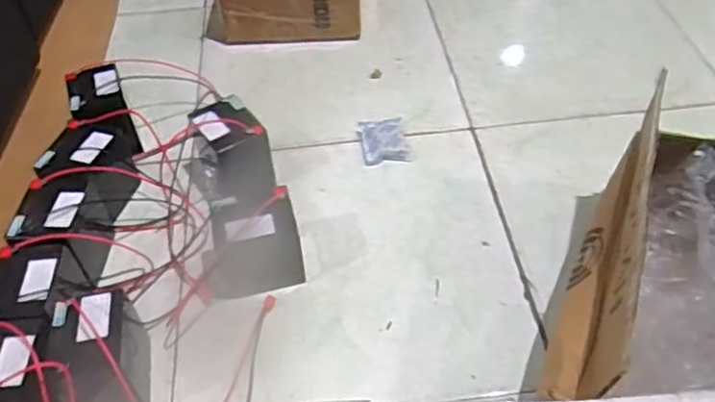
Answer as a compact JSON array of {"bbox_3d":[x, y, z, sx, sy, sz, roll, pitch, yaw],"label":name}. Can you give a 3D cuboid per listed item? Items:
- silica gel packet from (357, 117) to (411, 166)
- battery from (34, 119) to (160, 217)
[{"bbox_3d":[0.036,-0.085,0.908,0.063,0.017,0.079,-9,50,-5],"label":"silica gel packet"},{"bbox_3d":[-0.340,-0.029,0.831,0.084,0.101,0.099,4,50,6],"label":"battery"}]

